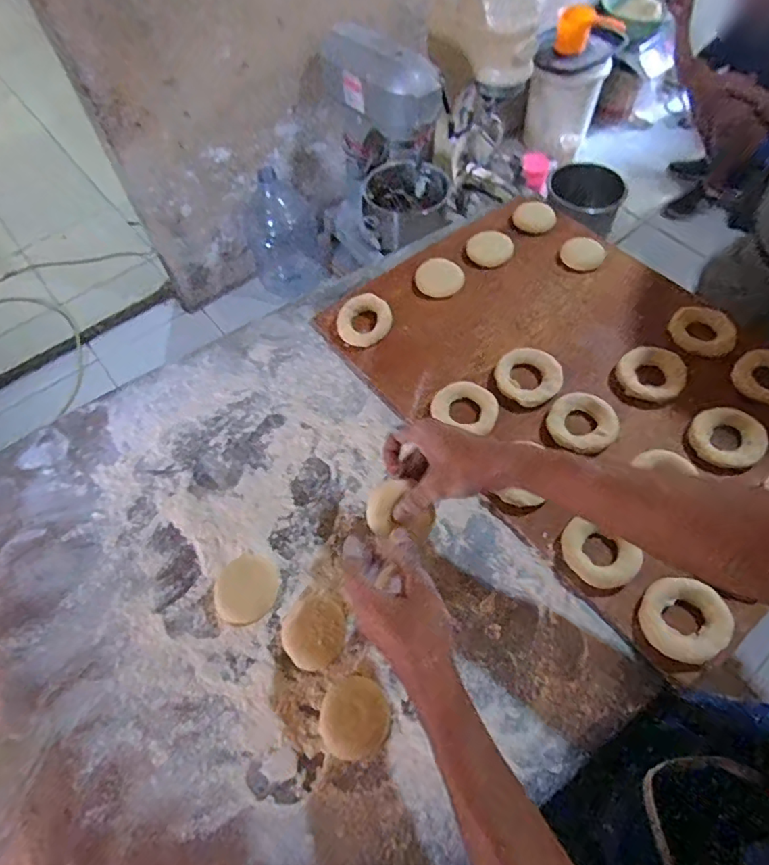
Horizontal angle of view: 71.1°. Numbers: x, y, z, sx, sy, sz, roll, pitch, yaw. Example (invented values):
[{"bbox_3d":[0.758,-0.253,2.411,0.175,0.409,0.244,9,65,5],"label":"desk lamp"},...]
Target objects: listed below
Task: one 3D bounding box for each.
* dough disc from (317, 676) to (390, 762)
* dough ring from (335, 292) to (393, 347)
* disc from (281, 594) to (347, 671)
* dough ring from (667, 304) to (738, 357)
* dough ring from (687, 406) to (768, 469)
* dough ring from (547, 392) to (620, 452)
[{"bbox_3d":[-0.028,0.257,0.487,0.063,0.011,0.063,-2,60,3],"label":"dough disc"},{"bbox_3d":[-0.027,-0.150,0.715,0.064,0.021,0.074,31,67,20],"label":"dough ring"},{"bbox_3d":[-0.068,0.193,0.521,0.057,0.022,0.064,32,67,20],"label":"disc"},{"bbox_3d":[0.402,-0.130,0.673,0.065,0.021,0.076,-41,65,-17],"label":"dough ring"},{"bbox_3d":[0.387,0.006,0.604,0.074,0.013,0.073,-2,60,3],"label":"dough ring"},{"bbox_3d":[0.227,-0.012,0.616,0.075,0.015,0.075,32,68,20],"label":"dough ring"}]

